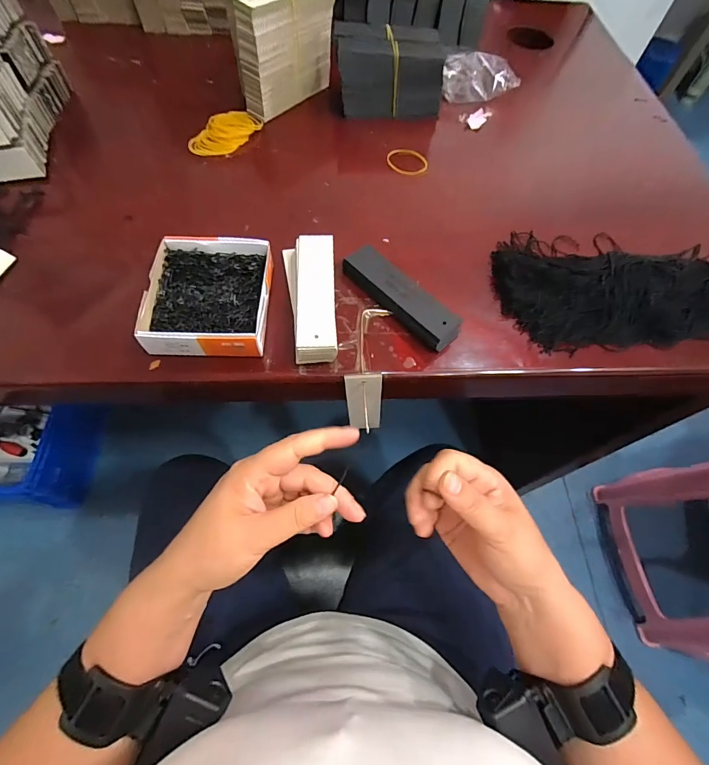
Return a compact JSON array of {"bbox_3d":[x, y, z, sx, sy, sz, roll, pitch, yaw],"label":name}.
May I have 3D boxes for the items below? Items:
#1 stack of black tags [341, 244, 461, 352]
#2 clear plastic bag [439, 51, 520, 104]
[{"bbox_3d":[0.045,-0.082,0.370,0.035,0.021,0.125,-38,71,-20],"label":"stack of black tags"},{"bbox_3d":[0.178,-0.434,0.559,0.102,0.043,0.063,-25,67,-15],"label":"clear plastic bag"}]

